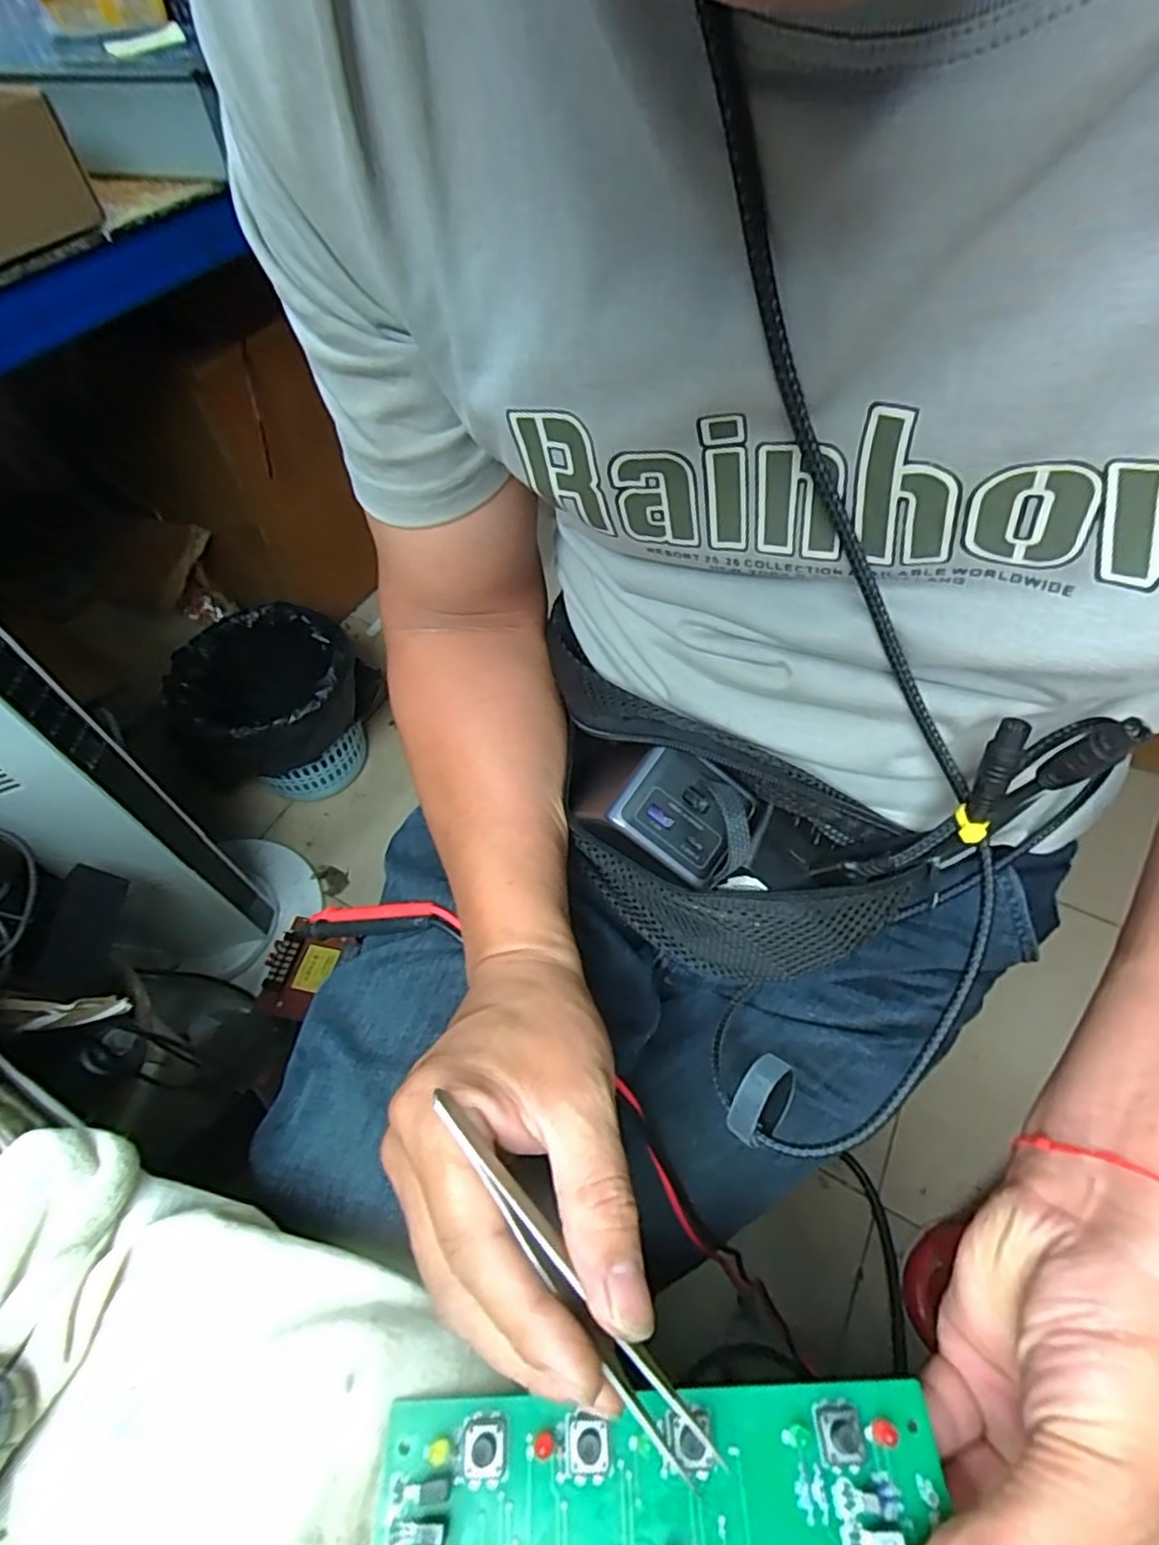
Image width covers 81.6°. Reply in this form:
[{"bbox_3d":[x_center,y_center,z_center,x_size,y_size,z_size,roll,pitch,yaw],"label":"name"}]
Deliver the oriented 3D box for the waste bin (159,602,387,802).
[{"bbox_3d":[-0.463,-0.088,1.048,0.241,0.245,0.285,33,62,22],"label":"waste bin"}]

